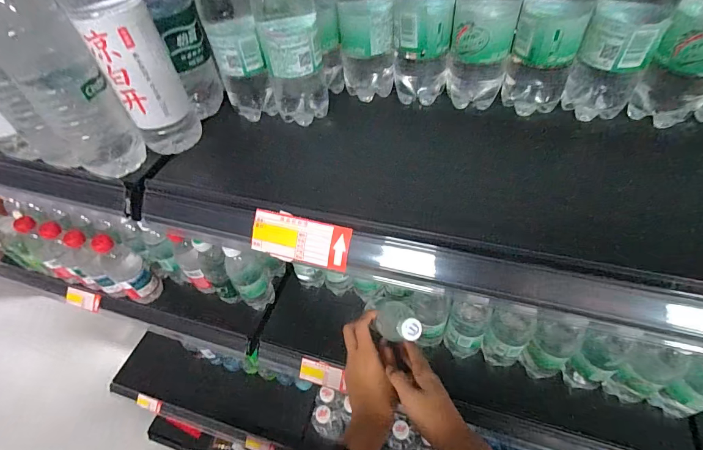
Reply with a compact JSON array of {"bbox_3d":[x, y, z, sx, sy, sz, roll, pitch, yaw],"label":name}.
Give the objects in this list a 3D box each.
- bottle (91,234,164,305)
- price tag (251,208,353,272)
[{"bbox_3d":[-0.435,0.089,0.698,0.059,0.160,0.068,23,55,24],"label":"bottle"},{"bbox_3d":[-0.046,0.014,0.324,0.092,0.004,0.040,11,96,15],"label":"price tag"}]

